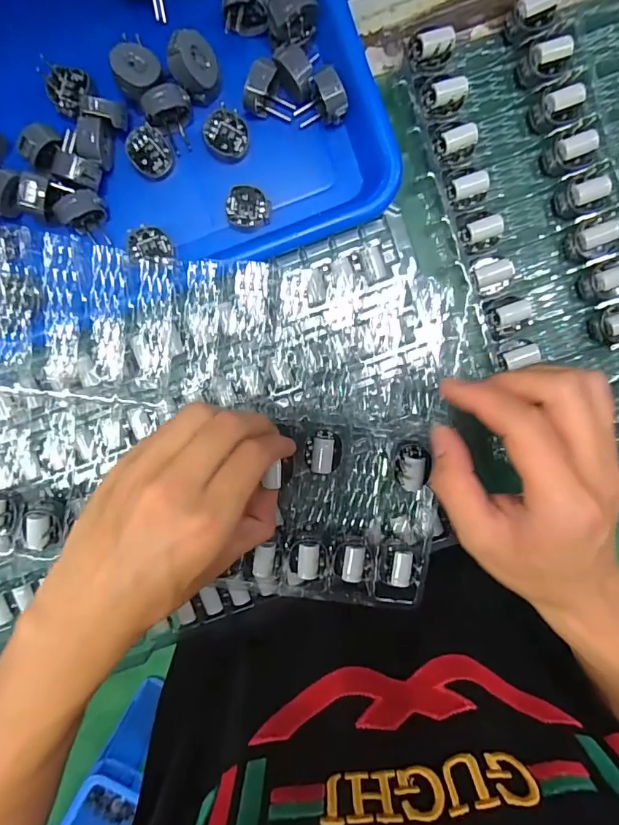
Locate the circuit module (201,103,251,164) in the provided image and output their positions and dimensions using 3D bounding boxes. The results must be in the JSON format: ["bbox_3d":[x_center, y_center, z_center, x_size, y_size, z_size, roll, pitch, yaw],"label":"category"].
[{"bbox_3d":[-0.052,-0.175,0.294,0.029,0.013,0.027,30,95,-2],"label":"circuit module"}]

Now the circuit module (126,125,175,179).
[{"bbox_3d":[-0.100,-0.164,0.293,0.027,0.009,0.030,-35,94,3],"label":"circuit module"}]

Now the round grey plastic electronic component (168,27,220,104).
[{"bbox_3d":[-0.068,-0.205,0.276,0.017,0.038,0.024,14,83,36],"label":"round grey plastic electronic component"}]

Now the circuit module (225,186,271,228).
[{"bbox_3d":[-0.039,-0.131,0.300,0.027,0.014,0.024,-6,95,1],"label":"circuit module"}]

